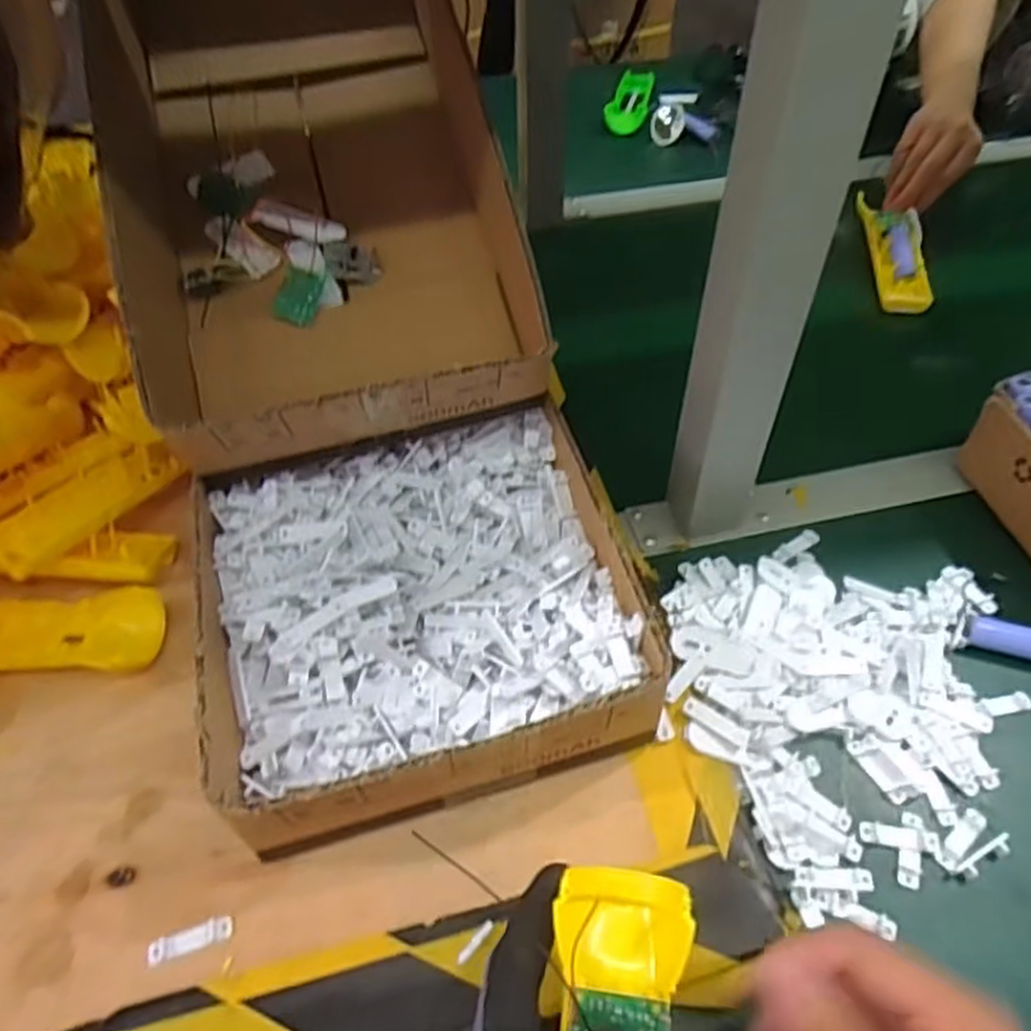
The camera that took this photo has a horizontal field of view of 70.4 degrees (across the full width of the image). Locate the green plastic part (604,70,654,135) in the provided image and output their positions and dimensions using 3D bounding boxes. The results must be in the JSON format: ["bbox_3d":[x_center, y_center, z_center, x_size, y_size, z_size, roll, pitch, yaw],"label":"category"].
[{"bbox_3d":[0.151,-0.551,0.969,0.054,0.014,0.180,8,51,8],"label":"green plastic part"}]

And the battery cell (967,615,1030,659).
[{"bbox_3d":[0.304,0.077,0.434,0.066,0.019,0.016,14,52,13],"label":"battery cell"}]

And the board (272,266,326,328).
[{"bbox_3d":[-0.137,-0.138,0.463,0.024,0.004,0.037,19,79,-18],"label":"board"}]

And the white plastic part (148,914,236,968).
[{"bbox_3d":[-0.149,0.195,0.336,0.036,0.004,0.011,-16,52,-12],"label":"white plastic part"}]

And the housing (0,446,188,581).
[{"bbox_3d":[-0.284,-0.004,0.475,0.048,0.013,0.113,29,44,6],"label":"housing"}]

